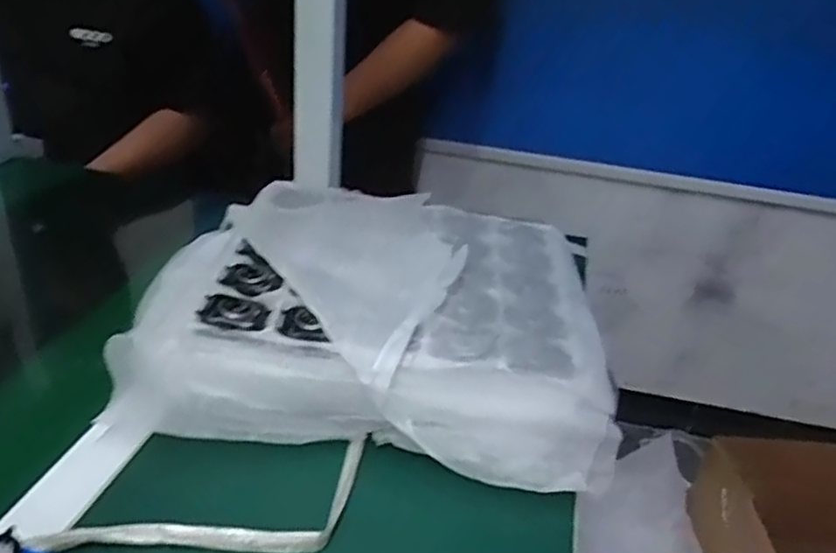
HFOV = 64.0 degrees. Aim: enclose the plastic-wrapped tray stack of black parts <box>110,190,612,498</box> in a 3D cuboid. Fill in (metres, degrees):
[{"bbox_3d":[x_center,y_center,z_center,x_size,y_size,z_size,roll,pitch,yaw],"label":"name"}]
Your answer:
[{"bbox_3d":[-0.026,0.019,0.526,0.329,0.071,0.283,7,30,2],"label":"plastic-wrapped tray stack of black parts"}]

